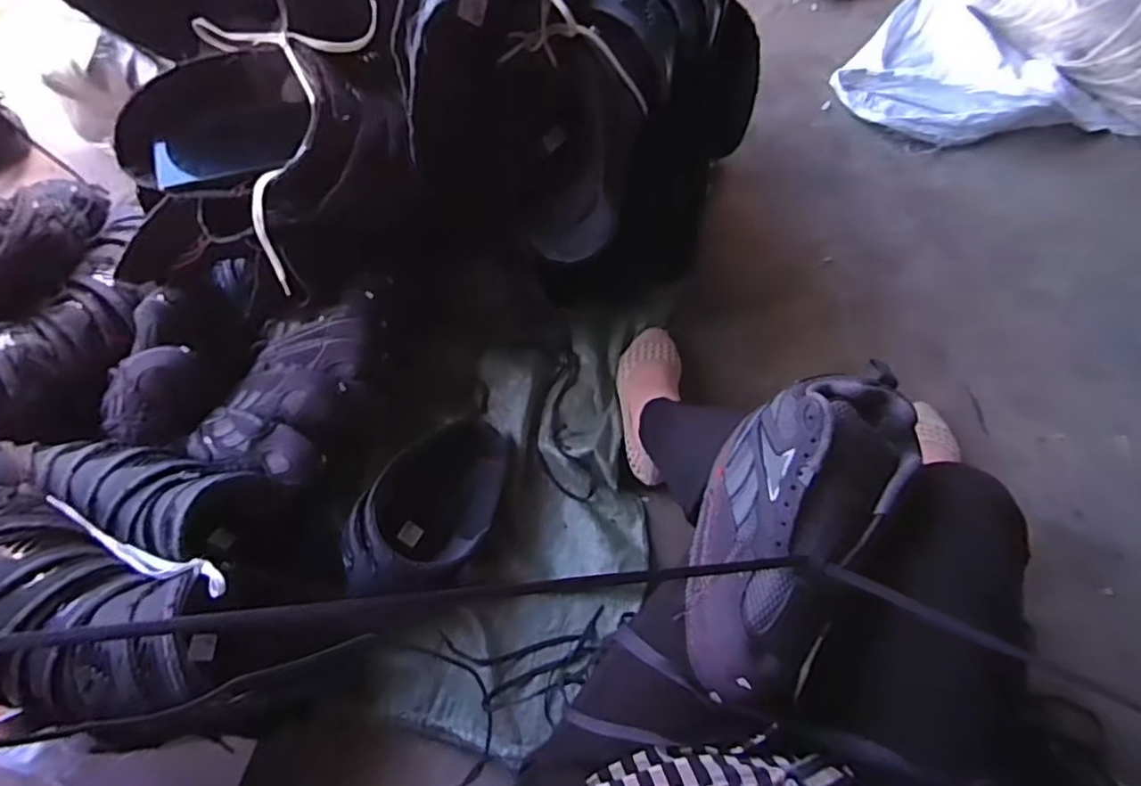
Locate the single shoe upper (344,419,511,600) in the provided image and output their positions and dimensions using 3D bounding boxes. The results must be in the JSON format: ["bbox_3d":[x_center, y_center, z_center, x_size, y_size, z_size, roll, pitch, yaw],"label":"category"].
[{"bbox_3d":[-0.181,0.141,0.827,0.158,0.103,0.251,10,68,7],"label":"single shoe upper"}]

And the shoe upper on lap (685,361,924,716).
[{"bbox_3d":[0.155,0.091,0.451,0.117,0.074,0.251,27,79,13],"label":"shoe upper on lap"}]

